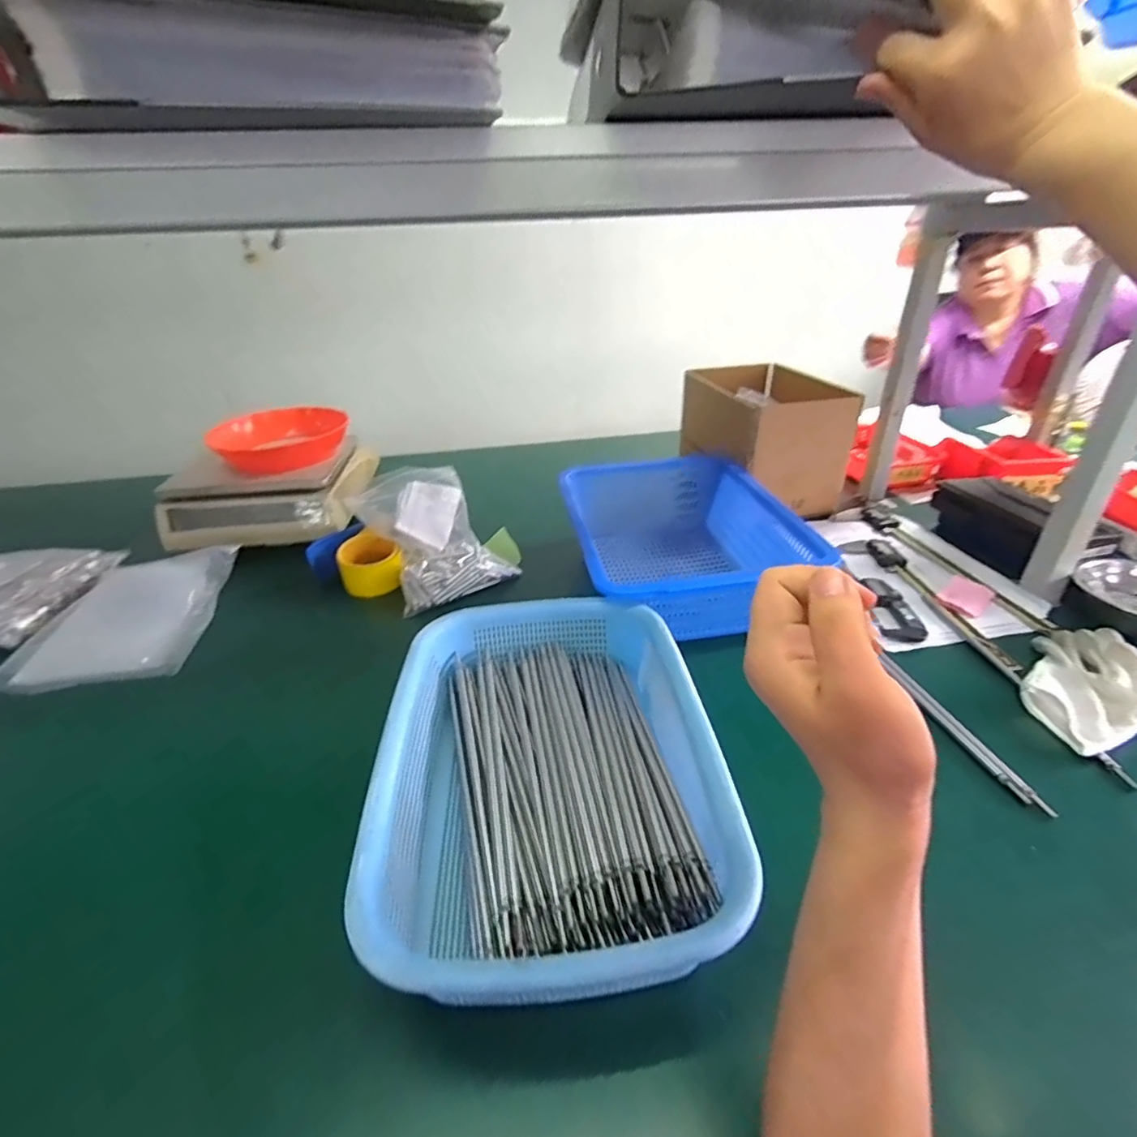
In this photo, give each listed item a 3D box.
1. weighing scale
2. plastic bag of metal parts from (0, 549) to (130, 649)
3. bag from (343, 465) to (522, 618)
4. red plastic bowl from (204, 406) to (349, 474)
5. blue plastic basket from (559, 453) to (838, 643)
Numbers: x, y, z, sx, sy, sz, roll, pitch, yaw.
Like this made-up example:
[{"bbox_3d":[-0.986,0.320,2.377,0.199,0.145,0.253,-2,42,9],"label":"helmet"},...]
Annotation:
[{"bbox_3d":[-0.484,-0.136,0.947,0.288,0.122,0.280,-4,31,-4],"label":"weighing scale"},{"bbox_3d":[-0.755,0.020,0.741,0.164,0.072,0.211,-2,31,-1],"label":"plastic bag of metal parts"},{"bbox_3d":[-0.212,-0.060,0.808,0.167,0.106,0.246,-21,36,-29],"label":"bag"},{"bbox_3d":[-0.472,-0.216,0.914,0.210,0.047,0.213,-19,35,-26],"label":"red plastic bowl"},{"bbox_3d":[0.142,-0.025,0.726,0.265,0.120,0.317,-6,31,-7],"label":"blue plastic basket"}]

